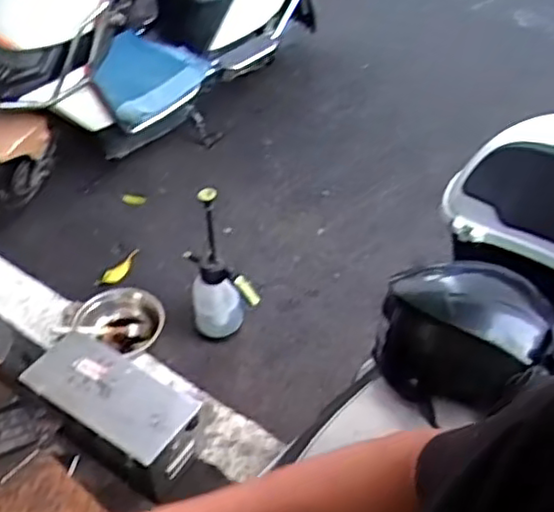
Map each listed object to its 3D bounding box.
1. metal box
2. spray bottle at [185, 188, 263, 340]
[{"bbox_3d":[-0.391,0.376,1.709,0.416,0.161,0.188,24,49,24],"label":"metal box"},{"bbox_3d":[-0.151,0.036,1.895,0.176,0.430,0.129,-6,44,-6],"label":"spray bottle"}]

